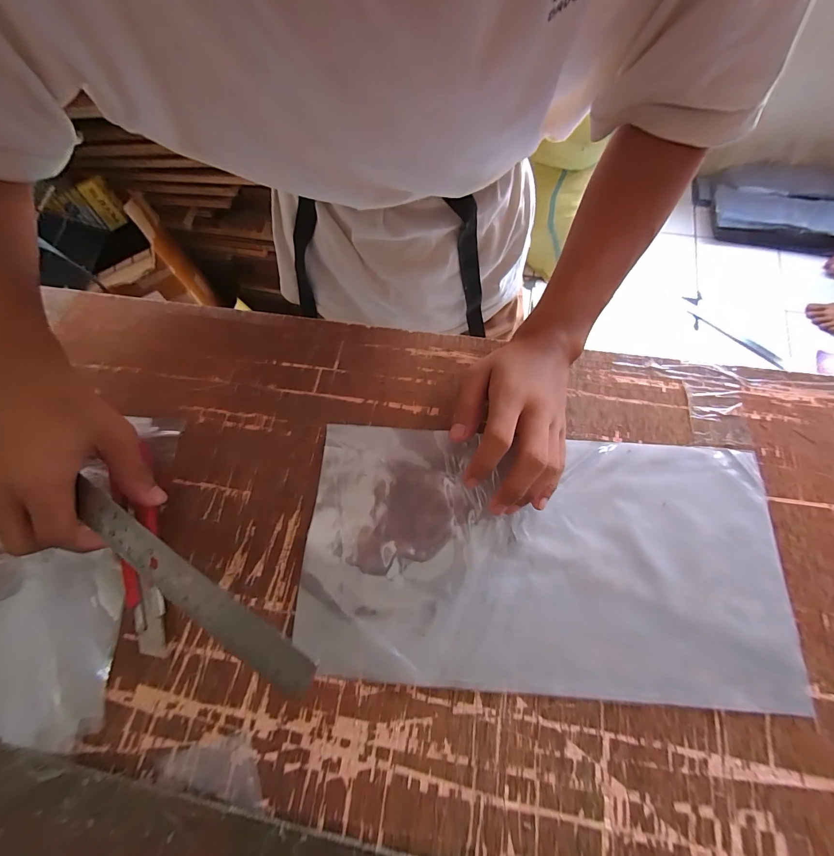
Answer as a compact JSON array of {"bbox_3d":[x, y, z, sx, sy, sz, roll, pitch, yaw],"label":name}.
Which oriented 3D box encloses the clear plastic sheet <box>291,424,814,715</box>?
[{"bbox_3d":[0.095,0.099,0.298,0.361,0.009,0.190,4,69,3],"label":"clear plastic sheet"}]

